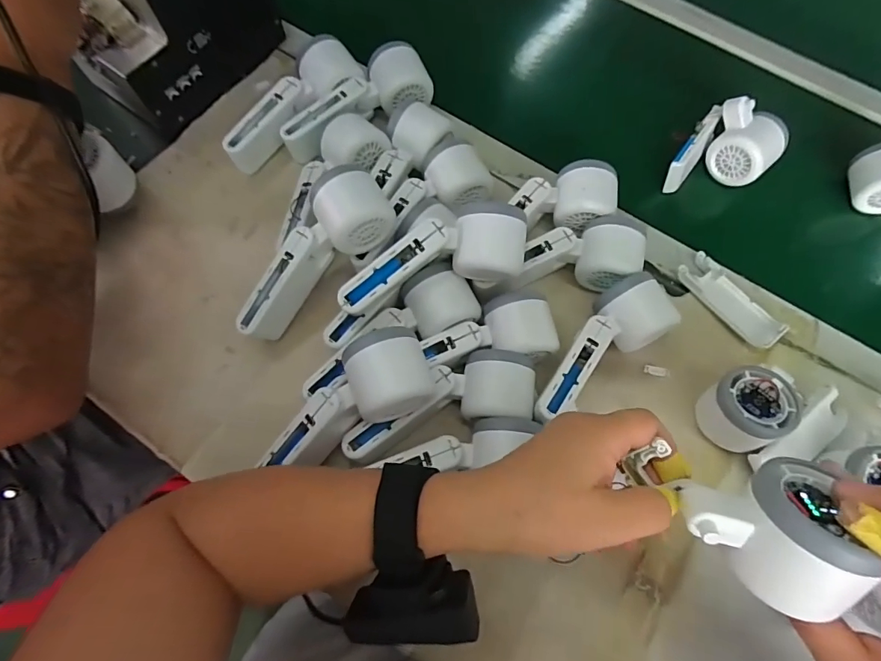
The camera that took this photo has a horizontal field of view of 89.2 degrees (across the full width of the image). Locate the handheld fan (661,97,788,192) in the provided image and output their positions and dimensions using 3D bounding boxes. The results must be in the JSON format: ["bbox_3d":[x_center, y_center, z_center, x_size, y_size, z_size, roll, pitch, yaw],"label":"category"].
[{"bbox_3d":[0.303,-0.183,0.478,0.086,0.073,0.108,39,73,11],"label":"handheld fan"}]

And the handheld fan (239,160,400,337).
[{"bbox_3d":[-0.108,-0.062,0.387,0.053,0.045,0.164,43,97,15],"label":"handheld fan"}]

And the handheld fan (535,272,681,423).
[{"bbox_3d":[0.137,0.017,0.399,0.164,0.052,0.062,-37,76,-15],"label":"handheld fan"}]

